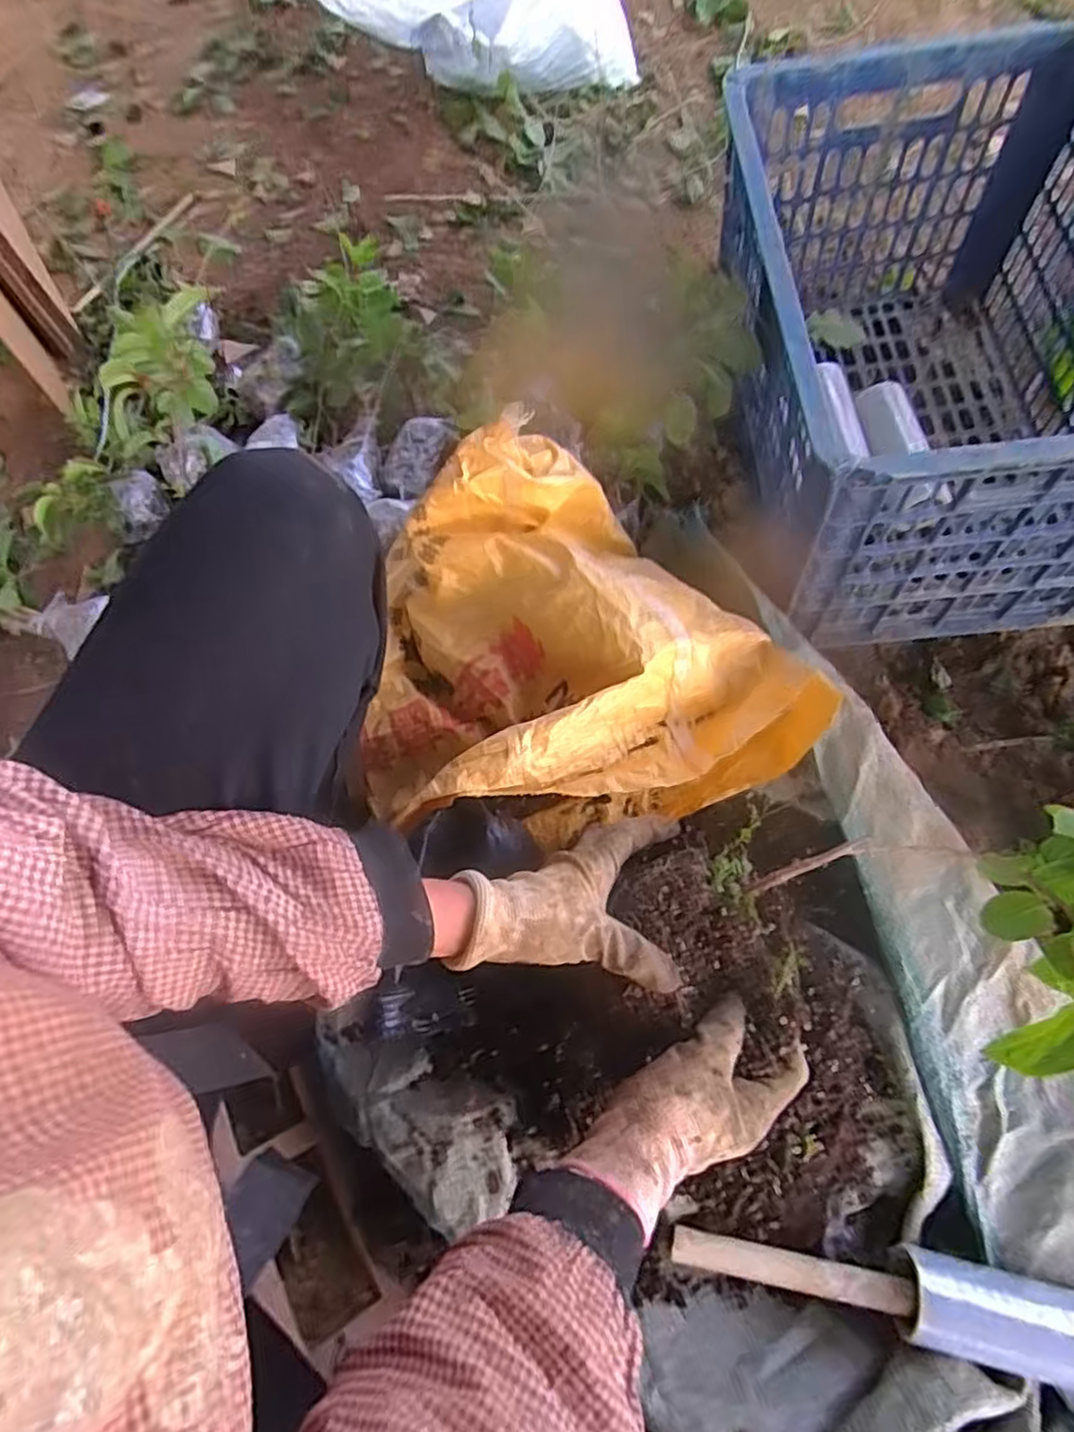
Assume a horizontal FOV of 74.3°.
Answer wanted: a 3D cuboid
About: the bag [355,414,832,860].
[{"bbox_3d":[0.018,-0.062,0.570,0.342,0.152,0.279,-11,67,-2],"label":"bag"}]

